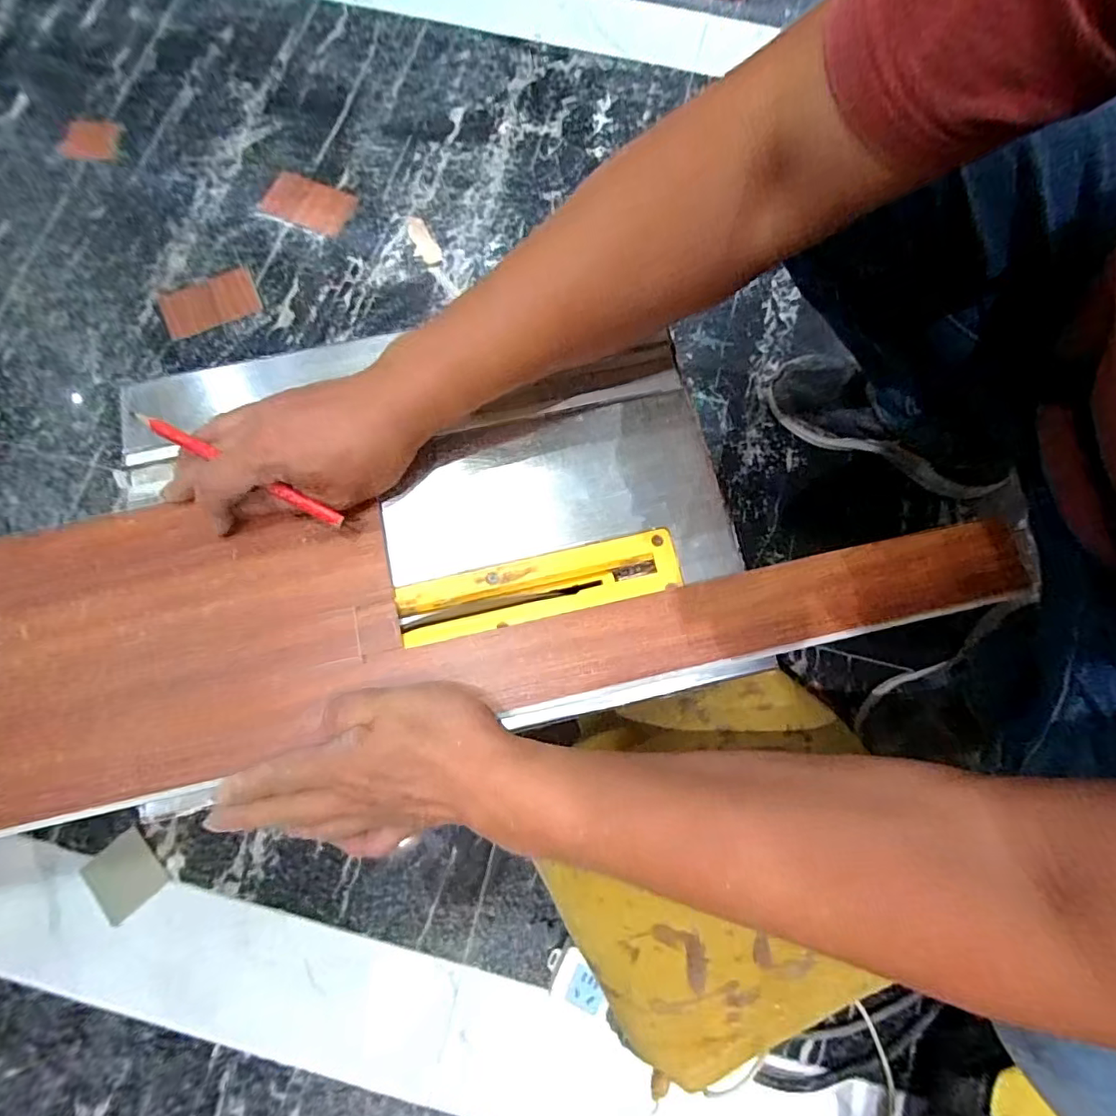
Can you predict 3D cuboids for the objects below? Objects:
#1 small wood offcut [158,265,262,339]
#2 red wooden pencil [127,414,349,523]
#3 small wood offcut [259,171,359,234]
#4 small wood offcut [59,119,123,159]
[{"bbox_3d":[-0.462,-0.340,0.745,0.126,0.011,0.079,-21,77,-5],"label":"small wood offcut"},{"bbox_3d":[-0.195,-0.055,0.346,0.138,0.008,0.009,28,78,0],"label":"red wooden pencil"},{"bbox_3d":[-0.349,-0.495,0.786,0.126,0.011,0.070,22,77,6],"label":"small wood offcut"},{"bbox_3d":[-0.675,-0.604,0.814,0.086,0.007,0.066,9,76,2],"label":"small wood offcut"}]

